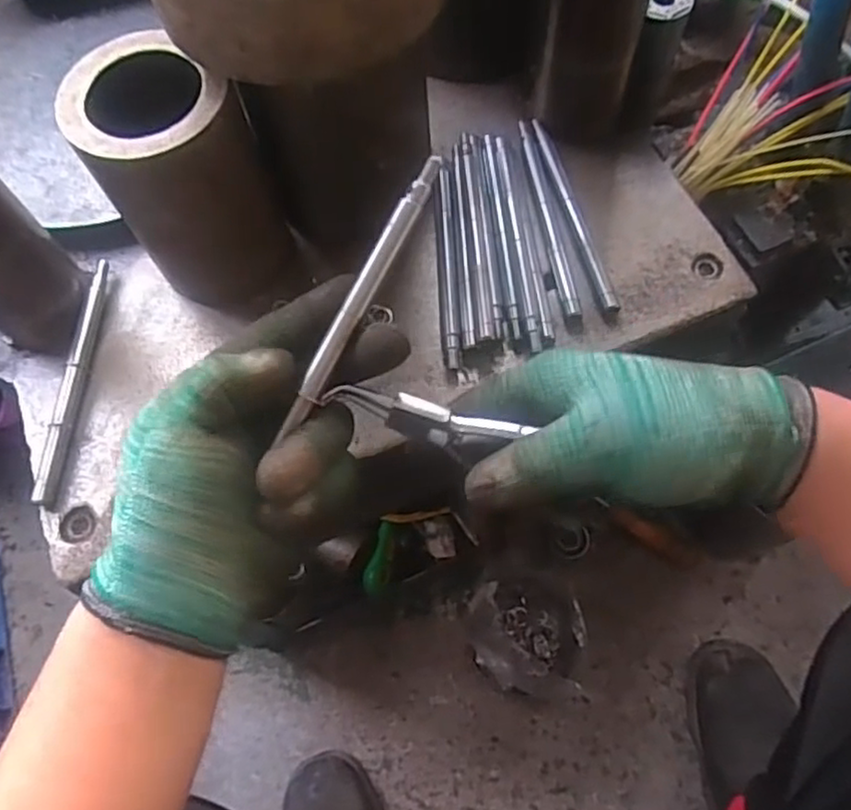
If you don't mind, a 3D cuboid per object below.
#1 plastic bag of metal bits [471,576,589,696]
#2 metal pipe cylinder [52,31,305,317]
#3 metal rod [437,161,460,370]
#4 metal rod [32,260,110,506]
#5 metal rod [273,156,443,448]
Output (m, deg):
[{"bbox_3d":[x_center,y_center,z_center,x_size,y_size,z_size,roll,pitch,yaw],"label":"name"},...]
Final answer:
[{"bbox_3d":[0.106,0.248,0.730,0.113,0.086,0.127,-8,66,0],"label":"plastic bag of metal bits"},{"bbox_3d":[-0.137,-0.130,0.403,0.085,0.136,0.091,-23,67,-7],"label":"metal pipe cylinder"},{"bbox_3d":[0.014,-0.095,0.444,0.011,0.006,0.154,-3,66,2],"label":"metal rod"},{"bbox_3d":[-0.220,-0.019,0.423,0.012,0.010,0.161,1,66,4],"label":"metal rod"},{"bbox_3d":[-0.028,-0.047,0.295,0.010,0.007,0.134,28,90,15],"label":"metal rod"}]

